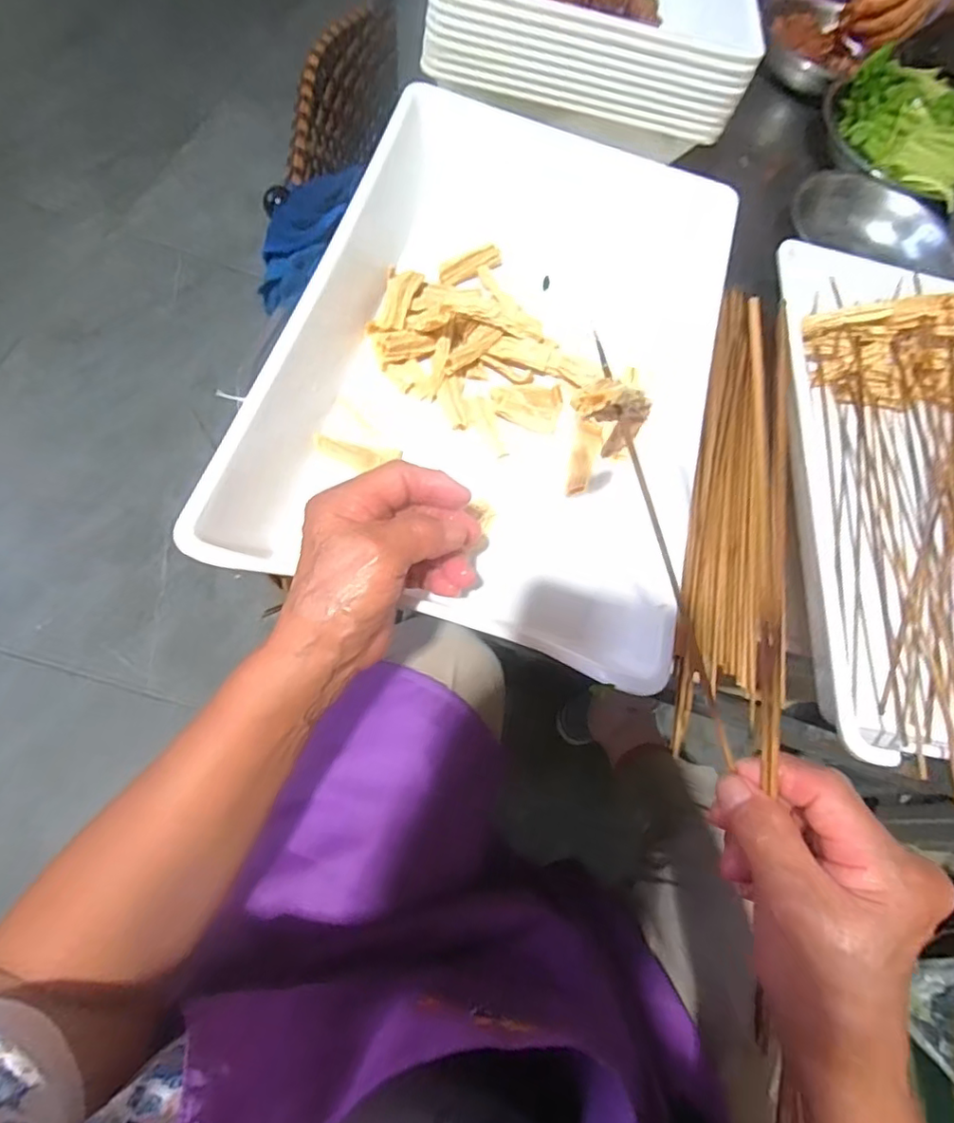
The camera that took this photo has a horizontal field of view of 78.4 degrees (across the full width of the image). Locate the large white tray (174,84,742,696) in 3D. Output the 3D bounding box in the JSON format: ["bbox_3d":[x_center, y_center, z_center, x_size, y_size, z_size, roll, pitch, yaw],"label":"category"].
[{"bbox_3d":[0.032,-0.139,0.397,0.280,0.073,0.415,18,65,-3],"label":"large white tray"}]

